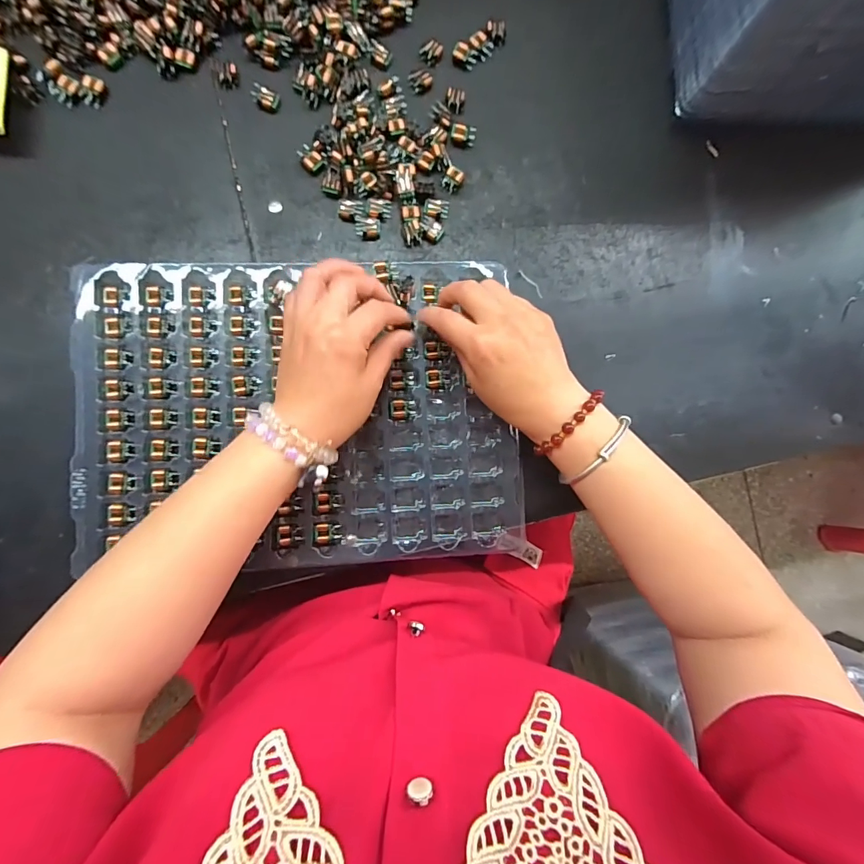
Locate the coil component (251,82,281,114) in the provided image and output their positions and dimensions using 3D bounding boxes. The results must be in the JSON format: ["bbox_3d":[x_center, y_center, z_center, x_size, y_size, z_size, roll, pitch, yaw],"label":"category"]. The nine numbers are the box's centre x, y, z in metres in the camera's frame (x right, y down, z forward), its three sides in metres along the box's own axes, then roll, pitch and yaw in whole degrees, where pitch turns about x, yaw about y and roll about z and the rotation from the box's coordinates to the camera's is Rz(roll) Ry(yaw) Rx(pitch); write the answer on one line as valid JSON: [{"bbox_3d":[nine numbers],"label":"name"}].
[{"bbox_3d":[-0.136,-0.274,0.340,0.020,0.010,0.016,10,87,-6],"label":"coil component"}]

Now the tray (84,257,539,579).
[{"bbox_3d":[-0.098,-0.014,0.325,0.332,0.024,0.237,-4,88,-6],"label":"tray"}]

